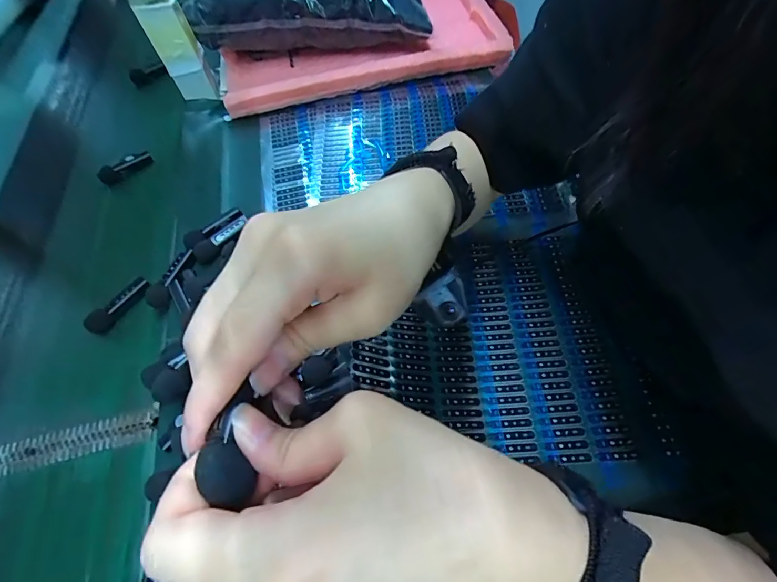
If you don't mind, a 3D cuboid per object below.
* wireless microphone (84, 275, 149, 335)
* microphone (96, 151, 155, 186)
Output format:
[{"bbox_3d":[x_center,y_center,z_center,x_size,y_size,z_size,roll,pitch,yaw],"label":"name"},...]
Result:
[{"bbox_3d":[-0.257,0.013,0.395,0.026,0.019,0.063,22,63,17],"label":"wireless microphone"},{"bbox_3d":[-0.321,-0.151,0.502,0.063,0.023,0.015,-36,63,-17],"label":"microphone"}]

